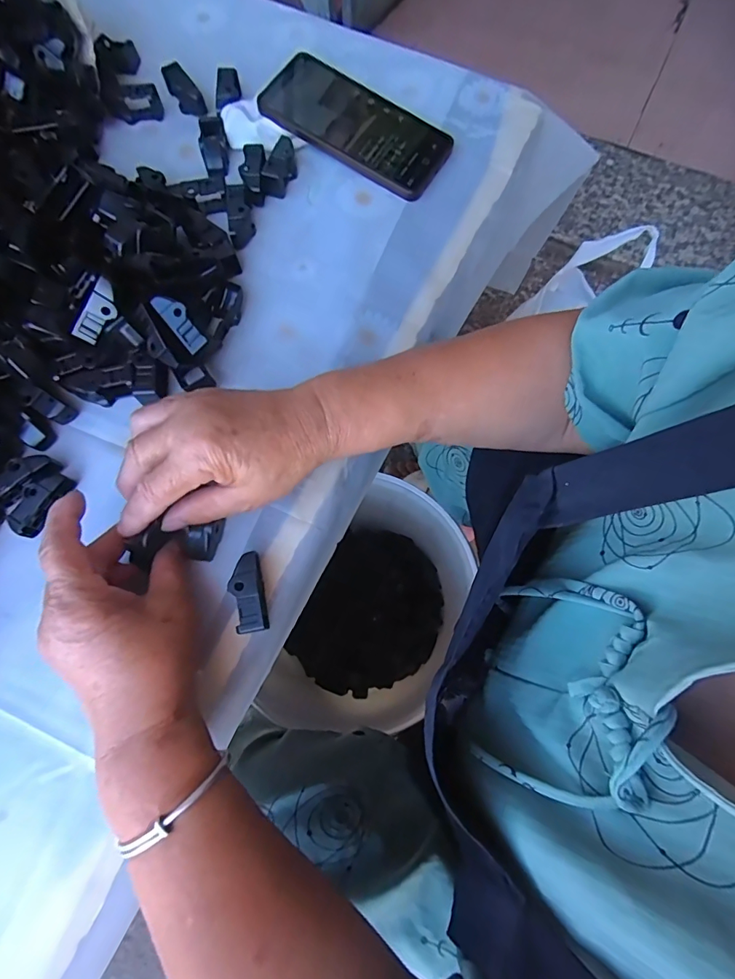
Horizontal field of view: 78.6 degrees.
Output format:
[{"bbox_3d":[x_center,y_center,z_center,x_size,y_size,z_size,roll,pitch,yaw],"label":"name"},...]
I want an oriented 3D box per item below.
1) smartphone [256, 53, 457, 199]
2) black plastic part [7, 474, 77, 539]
[{"bbox_3d":[-0.008,-0.329,0.404,0.165,0.009,0.081,30,76,1],"label":"smartphone"},{"bbox_3d":[-0.221,0.010,0.306,0.020,0.015,0.045,27,75,9],"label":"black plastic part"}]

